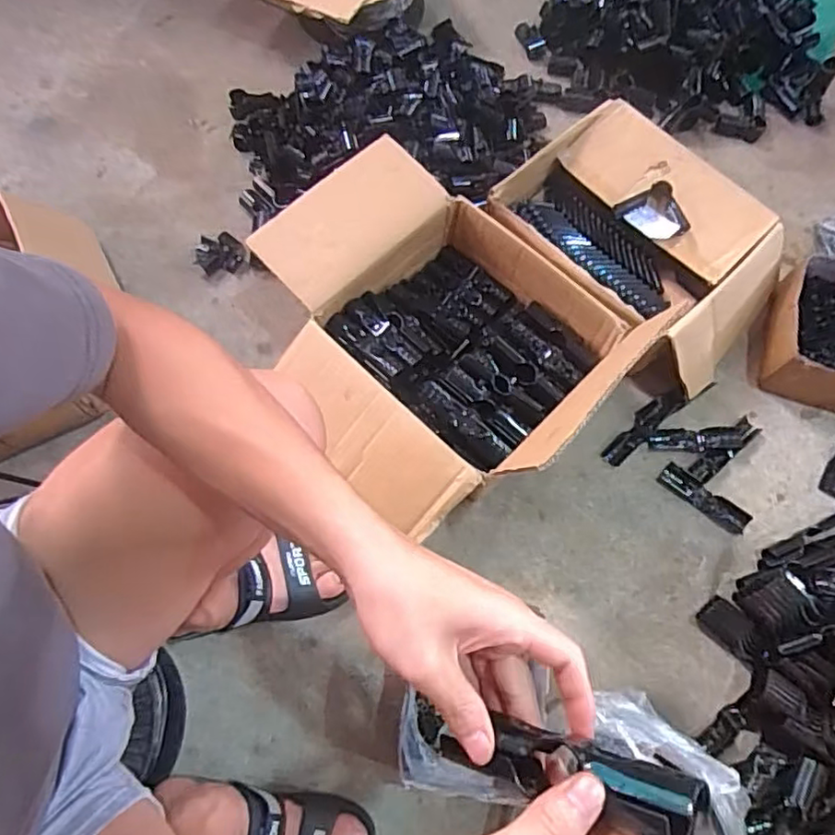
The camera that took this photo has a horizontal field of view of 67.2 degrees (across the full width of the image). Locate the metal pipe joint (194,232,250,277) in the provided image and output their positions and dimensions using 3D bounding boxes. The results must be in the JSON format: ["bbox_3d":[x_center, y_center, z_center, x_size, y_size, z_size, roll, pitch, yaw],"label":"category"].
[{"bbox_3d":[-0.306,-0.254,0.989,0.076,0.030,0.064,-11,68,-5],"label":"metal pipe joint"}]

